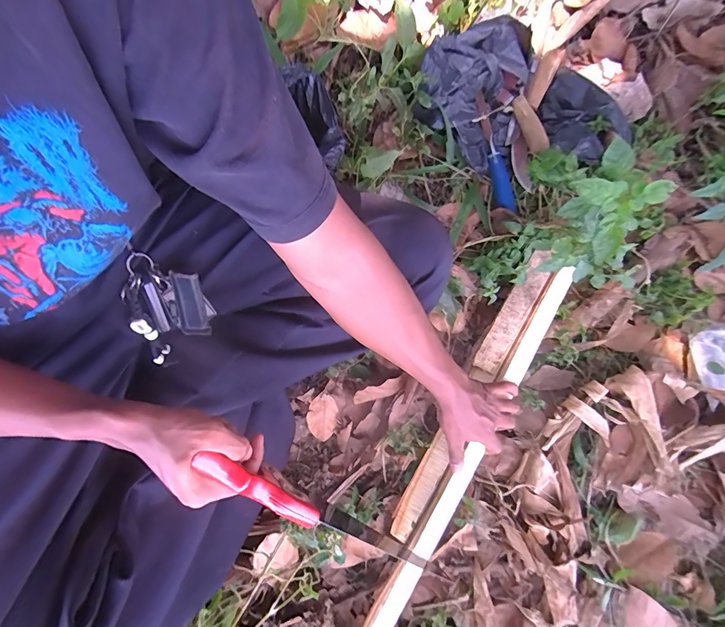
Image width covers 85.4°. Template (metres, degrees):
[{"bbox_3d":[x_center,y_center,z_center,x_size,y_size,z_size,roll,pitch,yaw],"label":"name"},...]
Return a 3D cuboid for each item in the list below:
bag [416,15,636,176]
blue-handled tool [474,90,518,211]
[{"bbox_3d":[0.232,-0.301,0.548,0.308,0.109,0.156,0,85,-3],"label":"bag"},{"bbox_3d":[0.196,-0.234,0.578,0.033,0.019,0.168,-20,100,-4],"label":"blue-handled tool"}]

